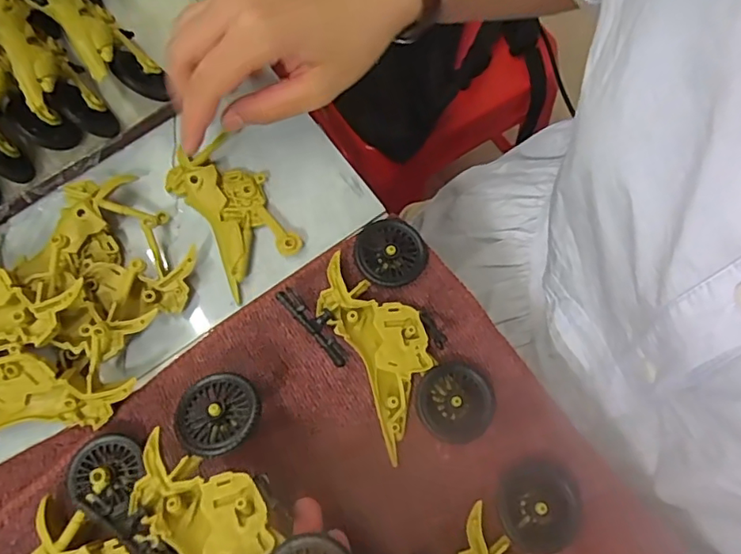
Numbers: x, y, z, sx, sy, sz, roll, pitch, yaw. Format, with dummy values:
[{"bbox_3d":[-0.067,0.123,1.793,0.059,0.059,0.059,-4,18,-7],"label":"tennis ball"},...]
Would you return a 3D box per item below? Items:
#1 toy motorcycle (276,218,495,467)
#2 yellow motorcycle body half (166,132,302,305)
[{"bbox_3d":[0.014,0.032,0.279,0.074,0.016,0.113,-30,74,-8],"label":"toy motorcycle"},{"bbox_3d":[-0.081,-0.040,0.311,0.046,0.012,0.091,-34,73,-9],"label":"yellow motorcycle body half"}]

